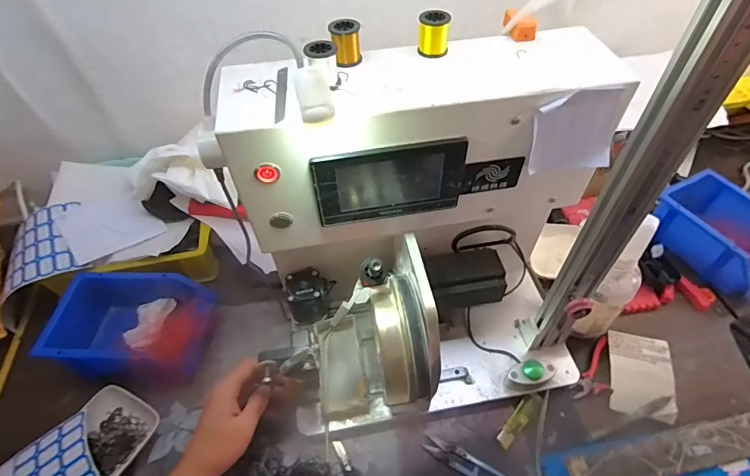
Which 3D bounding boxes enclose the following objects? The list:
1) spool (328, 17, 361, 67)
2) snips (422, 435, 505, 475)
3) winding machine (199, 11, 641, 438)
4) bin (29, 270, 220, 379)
[{"bbox_3d":[-0.025,-0.170,0.365,0.025,0.032,0.022,-11,51,-7],"label":"spool"},{"bbox_3d":[0.104,0.254,0.469,0.100,0.010,0.023,25,56,21],"label":"snips"},{"bbox_3d":[0.061,0.007,0.430,0.333,0.353,0.236,-15,52,-10],"label":"winding machine"},{"bbox_3d":[-0.313,0.119,0.545,0.178,0.078,0.132,-1,50,1],"label":"bin"}]

